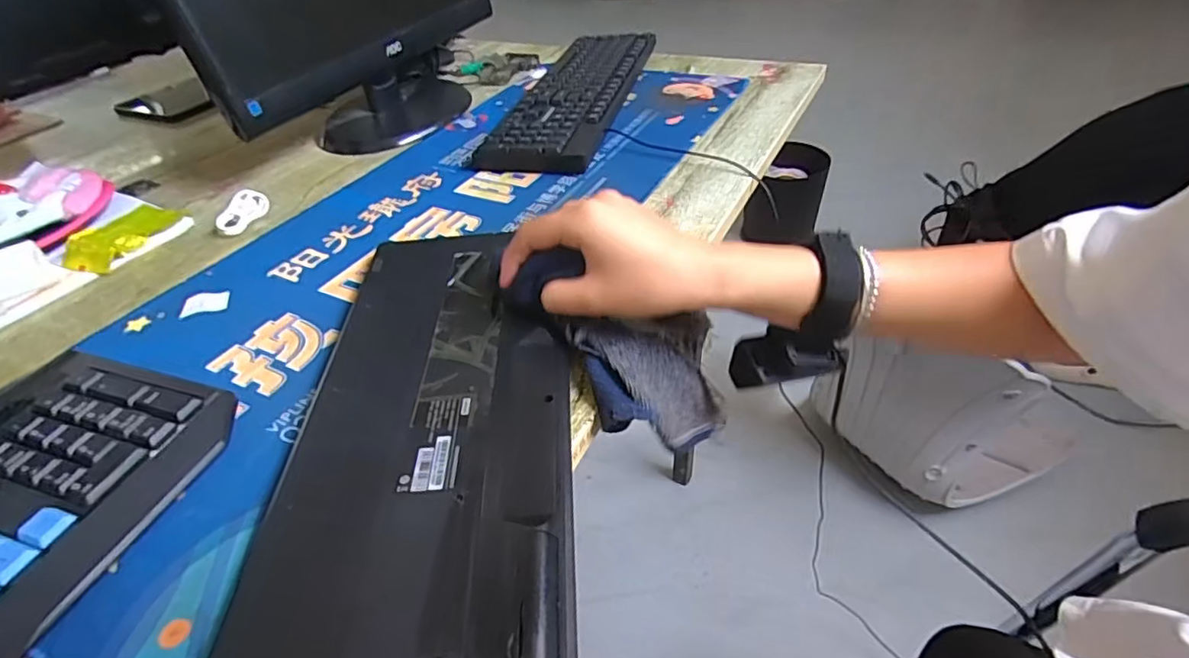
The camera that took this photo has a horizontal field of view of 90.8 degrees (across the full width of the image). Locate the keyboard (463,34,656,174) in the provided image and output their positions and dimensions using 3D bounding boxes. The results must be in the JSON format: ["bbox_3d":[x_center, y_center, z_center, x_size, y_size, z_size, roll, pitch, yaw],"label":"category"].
[{"bbox_3d":[-0.029,-0.289,0.719,0.135,0.027,0.387,6,42,14],"label":"keyboard"}]

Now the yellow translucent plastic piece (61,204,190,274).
[{"bbox_3d":[-0.432,-0.090,0.537,0.051,0.024,0.099,1,41,9],"label":"yellow translucent plastic piece"}]

